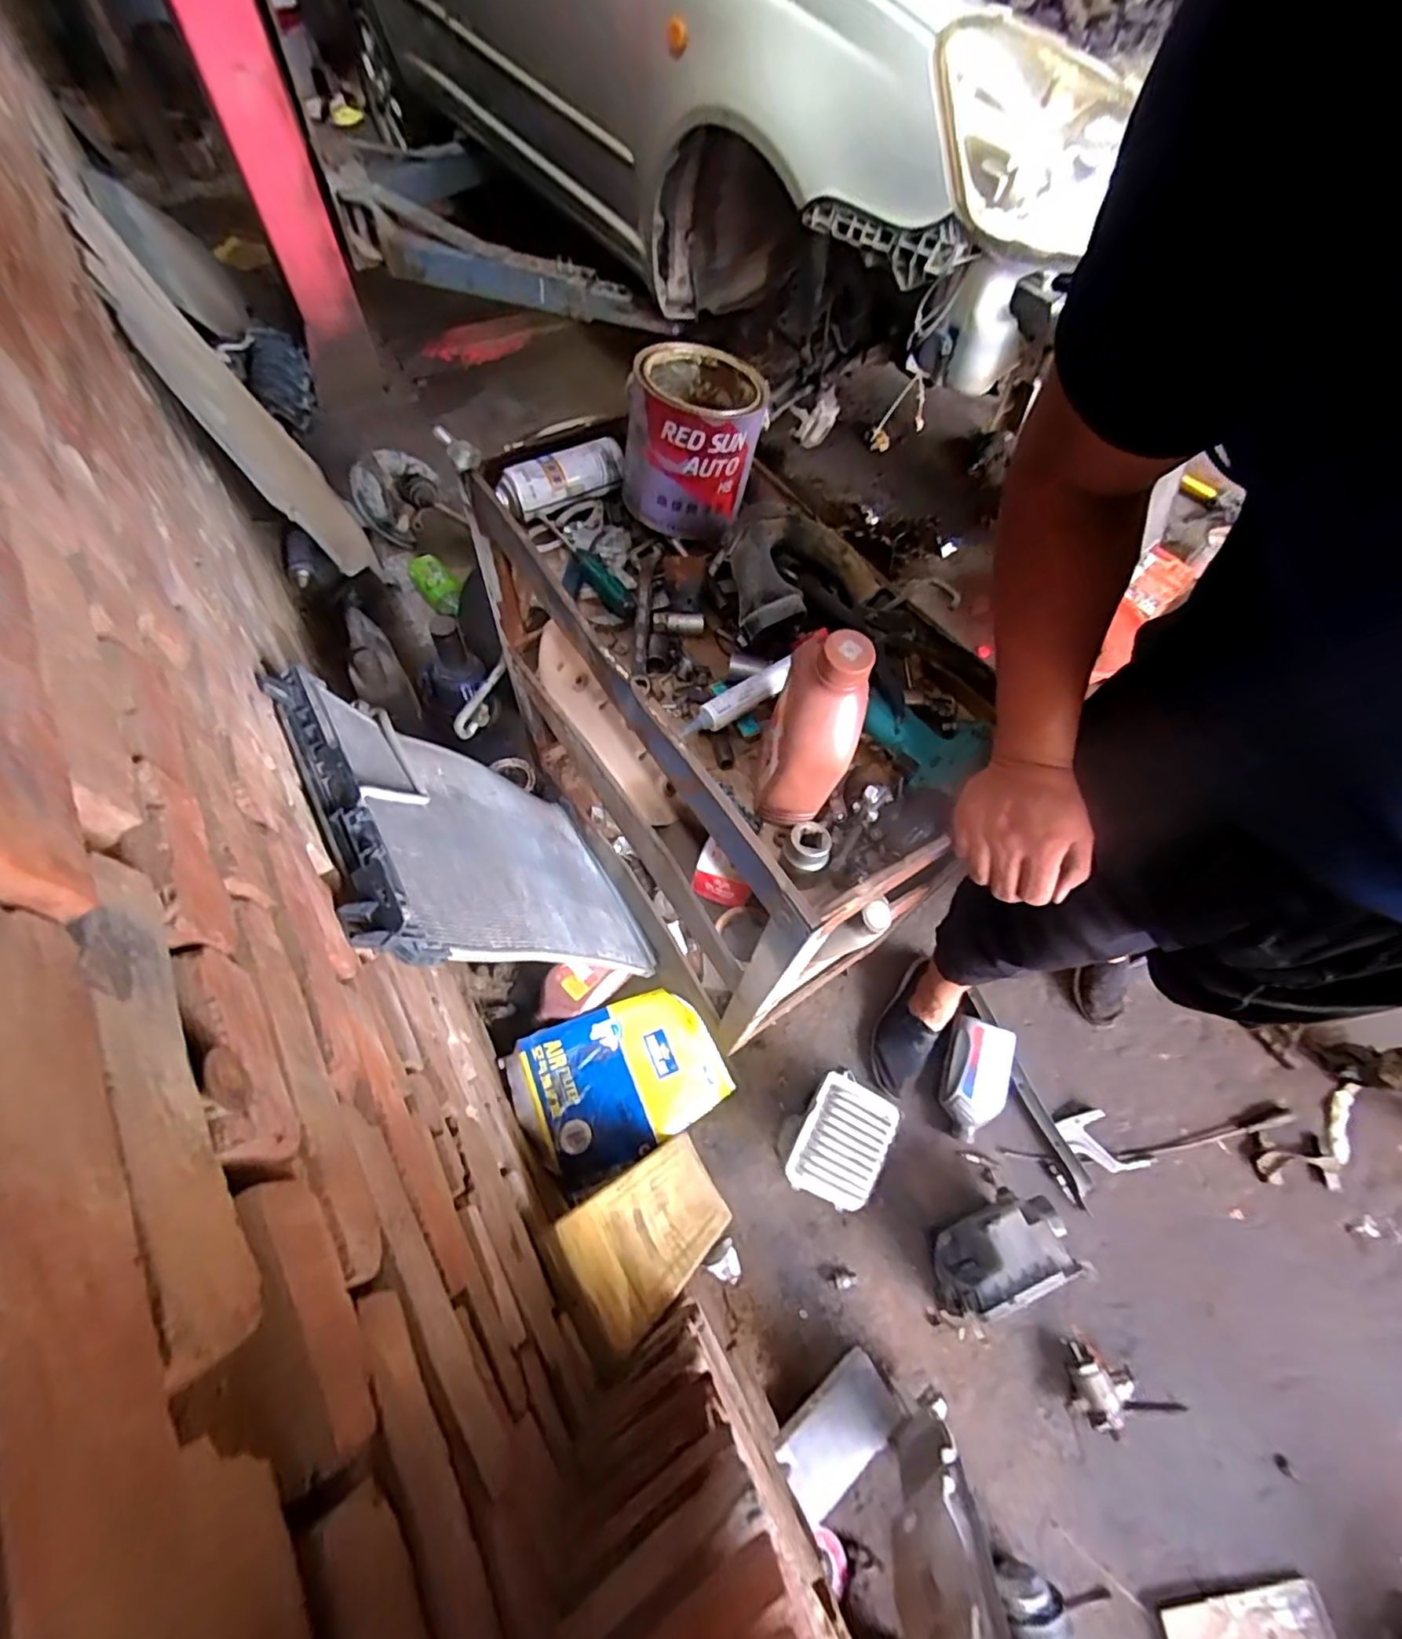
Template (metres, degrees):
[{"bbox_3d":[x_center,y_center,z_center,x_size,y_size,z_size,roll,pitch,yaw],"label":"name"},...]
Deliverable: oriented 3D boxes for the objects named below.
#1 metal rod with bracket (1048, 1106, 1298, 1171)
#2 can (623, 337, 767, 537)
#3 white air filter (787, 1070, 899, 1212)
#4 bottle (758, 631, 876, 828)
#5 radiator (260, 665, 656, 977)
[{"bbox_3d":[0.911,0.595,1.198,0.443,0.028,0.105,-4,62,-6],"label":"metal rod with bracket"},{"bbox_3d":[-0.014,-0.483,0.795,0.162,0.157,0.169,0,61,-3],"label":"can"},{"bbox_3d":[0.249,0.559,1.079,0.156,0.044,0.198,32,81,-11],"label":"white air filter"},{"bbox_3d":[0.097,-0.077,0.550,0.066,0.202,0.087,11,61,2],"label":"bottle"},{"bbox_3d":[-0.319,0.041,1.006,0.037,0.693,0.456,-39,67,6],"label":"radiator"}]

